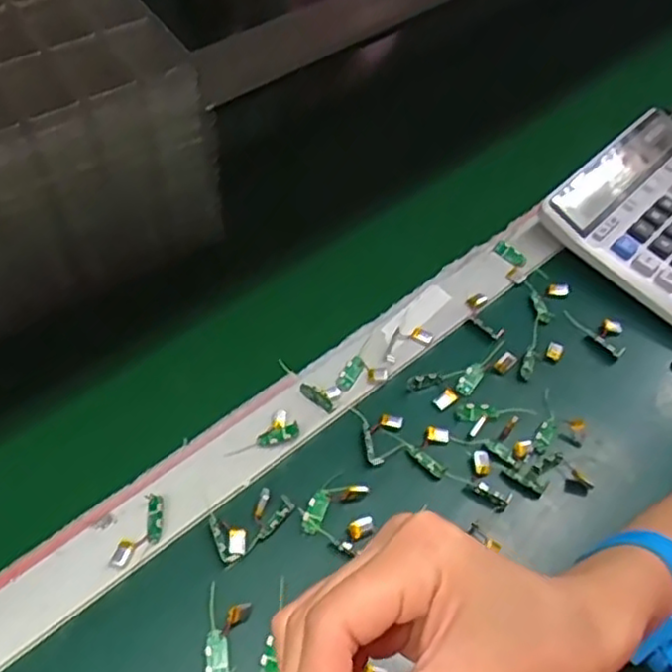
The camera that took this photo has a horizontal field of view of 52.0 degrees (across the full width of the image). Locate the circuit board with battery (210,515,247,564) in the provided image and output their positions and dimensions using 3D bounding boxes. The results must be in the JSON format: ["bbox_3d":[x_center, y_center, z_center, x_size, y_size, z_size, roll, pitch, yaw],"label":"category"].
[{"bbox_3d":[-0.064,0.121,0.418,0.018,0.004,0.030,-19,57,-17],"label":"circuit board with battery"}]

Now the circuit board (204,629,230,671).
[{"bbox_3d":[-0.065,0.177,0.378,0.013,0.004,0.029,-6,54,-9],"label":"circuit board"}]

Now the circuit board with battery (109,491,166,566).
[{"bbox_3d":[-0.117,0.120,0.420,0.021,0.004,0.048,19,54,9],"label":"circuit board with battery"}]

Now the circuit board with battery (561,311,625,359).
[{"bbox_3d":[0.204,-0.008,0.528,0.028,0.004,0.052,-33,63,-25],"label":"circuit board with battery"}]

